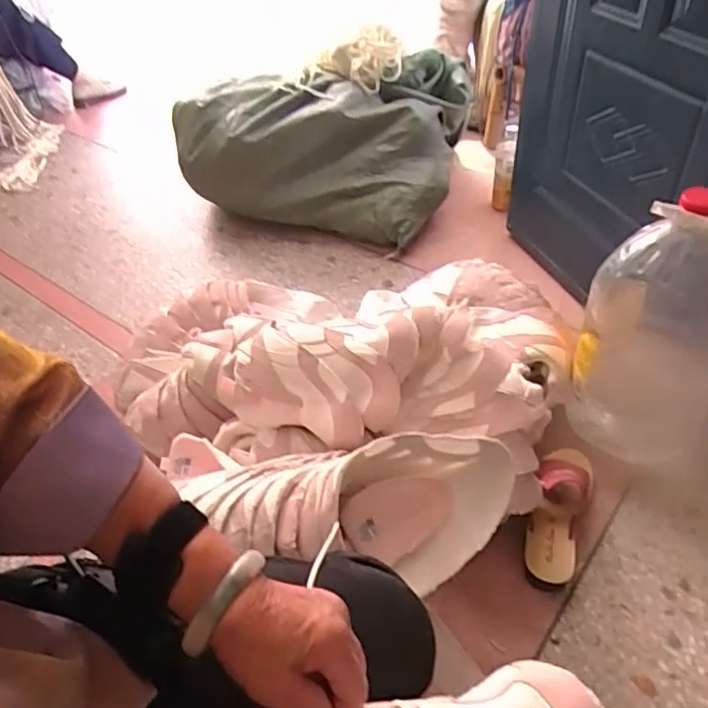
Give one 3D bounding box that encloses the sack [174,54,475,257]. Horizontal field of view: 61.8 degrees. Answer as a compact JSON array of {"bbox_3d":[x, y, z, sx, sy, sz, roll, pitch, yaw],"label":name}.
[{"bbox_3d":[-0.068,-0.543,1.520,0.641,0.316,0.470,14,47,20],"label":"sack"}]

